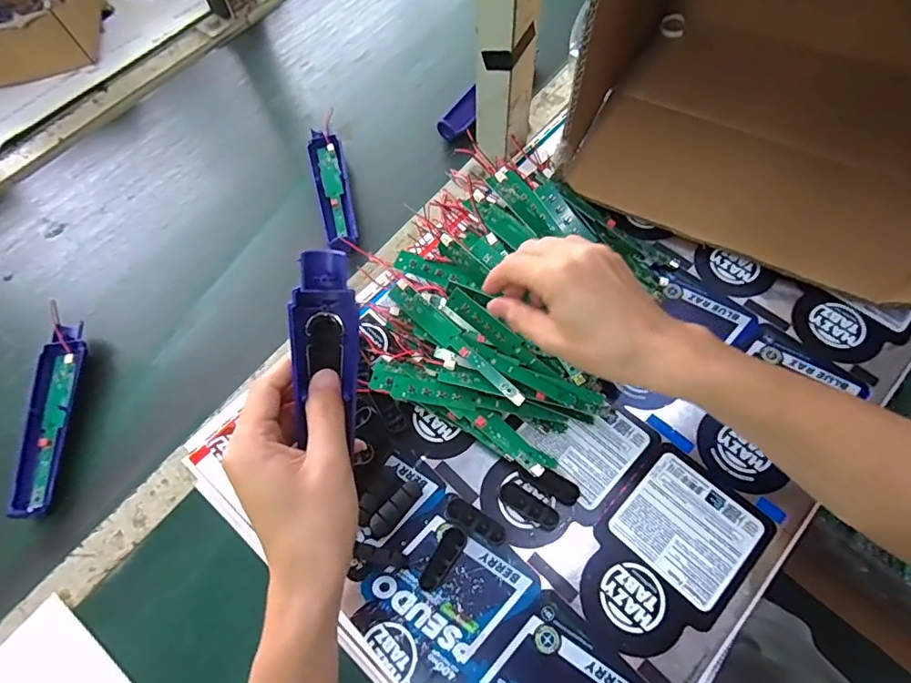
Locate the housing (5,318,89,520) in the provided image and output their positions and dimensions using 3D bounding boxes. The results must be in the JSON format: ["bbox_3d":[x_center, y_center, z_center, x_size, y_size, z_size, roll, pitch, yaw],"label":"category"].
[{"bbox_3d":[-0.351,0.064,0.440,0.034,0.020,0.167,-6,64,0],"label":"housing"}]

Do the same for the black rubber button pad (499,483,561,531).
[{"bbox_3d":[0.055,0.123,0.381,0.047,0.007,0.016,28,68,15],"label":"black rubber button pad"}]

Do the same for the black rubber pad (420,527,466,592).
[{"bbox_3d":[-0.010,0.158,0.369,0.016,0.009,0.045,31,69,16],"label":"black rubber pad"}]

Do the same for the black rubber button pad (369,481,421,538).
[{"bbox_3d":[-0.045,0.126,0.385,0.016,0.011,0.047,37,71,18],"label":"black rubber button pad"}]

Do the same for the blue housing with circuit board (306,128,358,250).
[{"bbox_3d":[-0.129,-0.160,0.544,0.038,0.022,0.160,-16,64,-5],"label":"blue housing with circuit board"}]

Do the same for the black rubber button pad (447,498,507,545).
[{"bbox_3d":[0.015,0.134,0.376,0.047,0.008,0.015,31,69,16],"label":"black rubber button pad"}]

